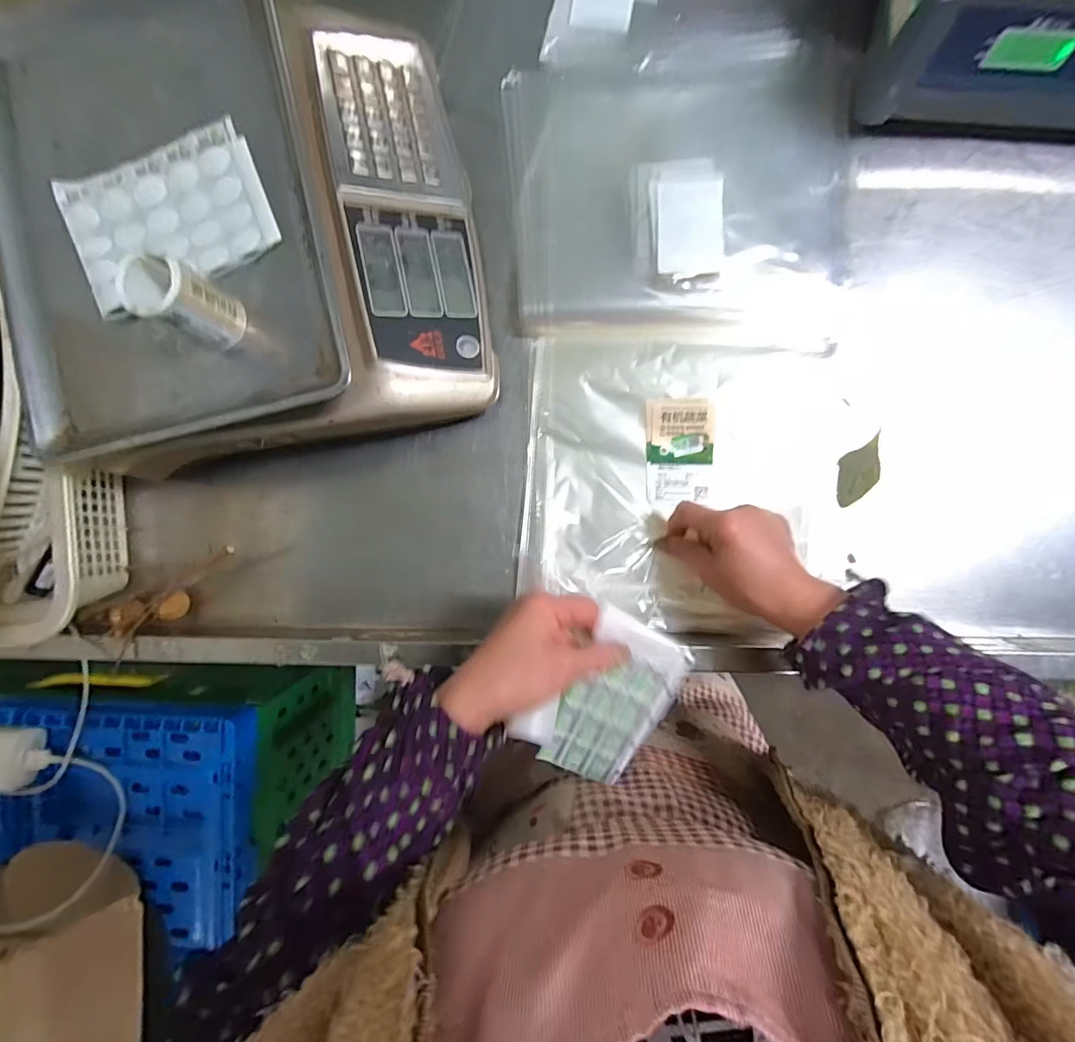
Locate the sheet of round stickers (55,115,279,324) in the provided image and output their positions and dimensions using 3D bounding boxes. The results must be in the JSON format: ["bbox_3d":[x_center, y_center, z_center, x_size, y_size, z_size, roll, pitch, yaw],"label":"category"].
[{"bbox_3d":[-0.271,-0.225,0.353,0.144,0.006,0.107,-20,89,3],"label":"sheet of round stickers"}]

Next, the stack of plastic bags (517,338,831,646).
[{"bbox_3d":[0.114,-0.029,0.423,0.248,0.020,0.251,5,89,3],"label":"stack of plastic bags"}]

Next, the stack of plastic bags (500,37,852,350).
[{"bbox_3d":[0.124,-0.290,0.425,0.293,0.017,0.272,0,88,3],"label":"stack of plastic bags"}]

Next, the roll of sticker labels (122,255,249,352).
[{"bbox_3d":[-0.237,-0.146,0.323,0.043,0.058,0.039,25,91,3],"label":"roll of sticker labels"}]

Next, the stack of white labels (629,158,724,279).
[{"bbox_3d":[0.124,-0.269,0.425,0.079,0.014,0.111,1,88,3],"label":"stack of white labels"}]

